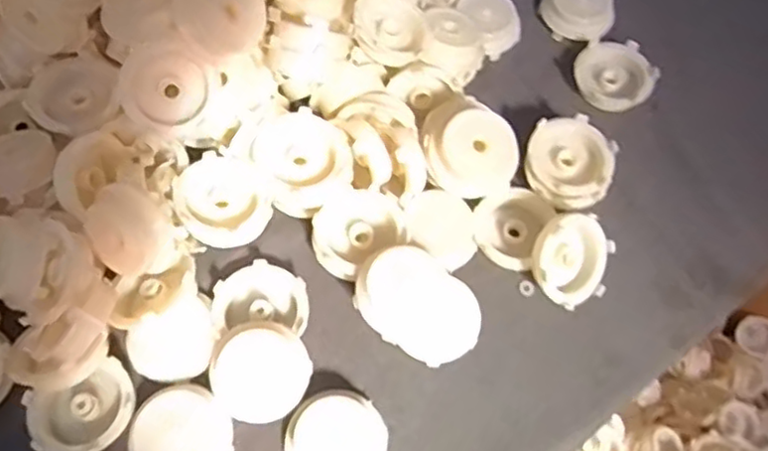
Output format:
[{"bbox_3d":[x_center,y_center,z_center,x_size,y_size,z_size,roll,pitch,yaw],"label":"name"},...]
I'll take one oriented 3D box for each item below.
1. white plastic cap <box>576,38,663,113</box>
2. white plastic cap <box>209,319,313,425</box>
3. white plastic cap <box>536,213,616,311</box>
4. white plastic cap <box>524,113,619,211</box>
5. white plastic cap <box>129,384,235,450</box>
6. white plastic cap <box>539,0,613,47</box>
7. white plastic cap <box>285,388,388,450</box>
[{"bbox_3d":[0.163,-0.106,0.471,0.054,0.016,0.050,18,66,6],"label":"white plastic cap"},{"bbox_3d":[-0.070,0.082,0.374,0.053,0.010,0.053,2,80,-10],"label":"white plastic cap"},{"bbox_3d":[0.114,0.021,0.398,0.052,0.016,0.054,-7,106,-25],"label":"white plastic cap"},{"bbox_3d":[0.120,-0.041,0.433,0.058,0.025,0.058,-1,84,6],"label":"white plastic cap"},{"bbox_3d":[-0.110,0.114,0.357,0.051,0.015,0.050,1,65,-2],"label":"white plastic cap"},{"bbox_3d":[0.145,-0.161,0.496,0.053,0.018,0.053,1,65,-2],"label":"white plastic cap"},{"bbox_3d":[-0.026,0.119,0.364,0.053,0.009,0.055,1,65,-2],"label":"white plastic cap"}]

